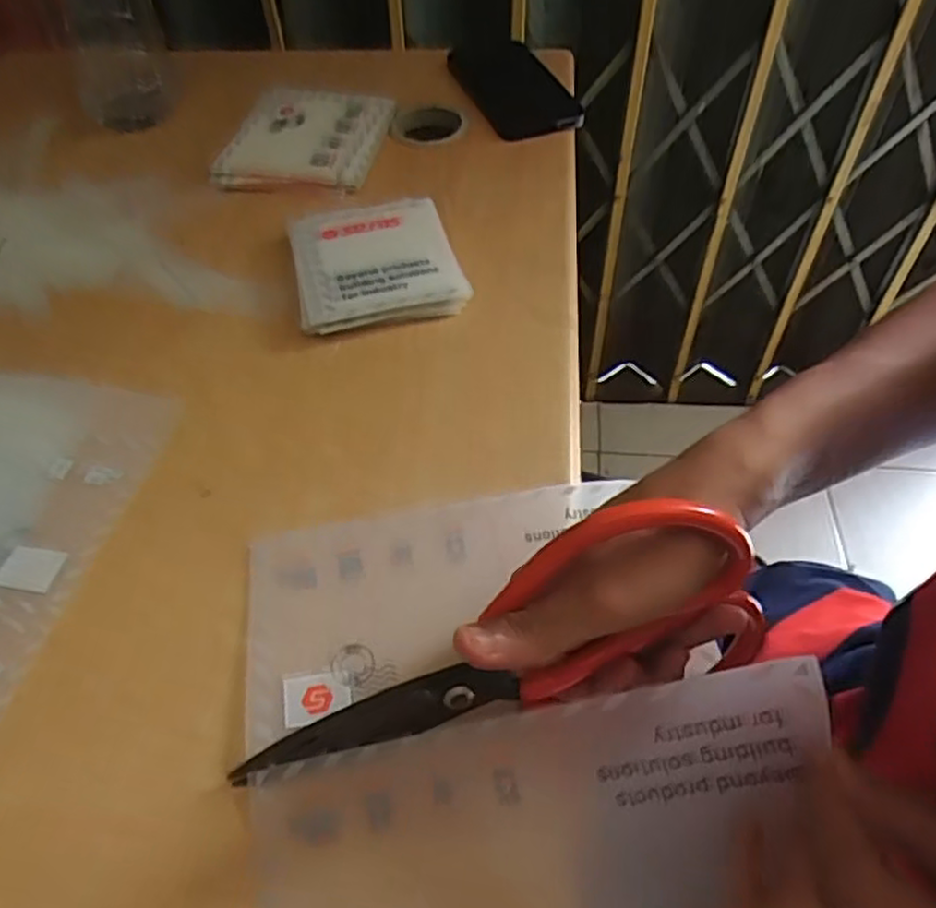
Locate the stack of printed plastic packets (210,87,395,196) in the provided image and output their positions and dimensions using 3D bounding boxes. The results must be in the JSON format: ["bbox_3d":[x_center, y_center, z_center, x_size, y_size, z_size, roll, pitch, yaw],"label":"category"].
[{"bbox_3d":[-0.130,-0.254,0.565,0.120,0.018,0.127,9,53,7],"label":"stack of printed plastic packets"}]

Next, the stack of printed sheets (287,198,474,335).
[{"bbox_3d":[-0.062,-0.129,0.471,0.104,0.015,0.117,-11,53,-8],"label":"stack of printed sheets"}]

